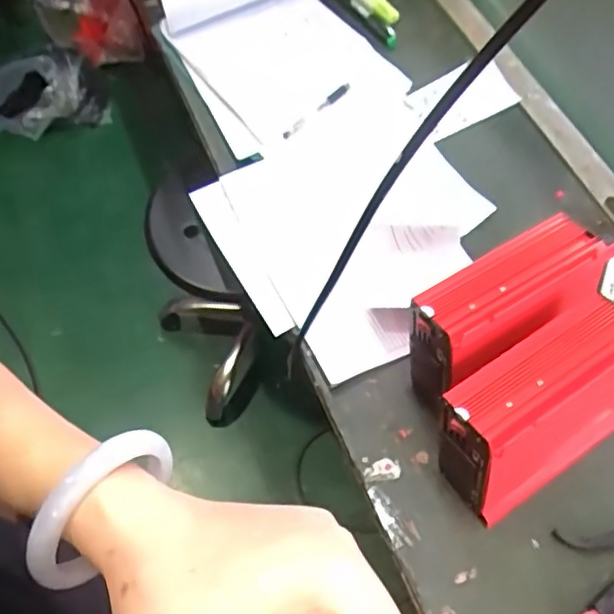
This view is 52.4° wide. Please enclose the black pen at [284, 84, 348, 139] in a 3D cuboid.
[{"bbox_3d":[0.012,-0.252,0.801,0.114,0.010,0.010,-41,68,-17],"label":"black pen"}]

